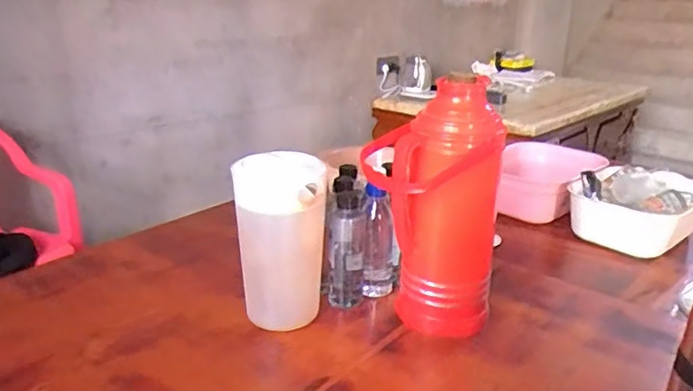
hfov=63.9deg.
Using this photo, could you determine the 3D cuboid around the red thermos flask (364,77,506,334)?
[{"bbox_3d":[0.116,0.029,0.775,0.184,0.349,0.116,4,19,9],"label":"red thermos flask"}]

